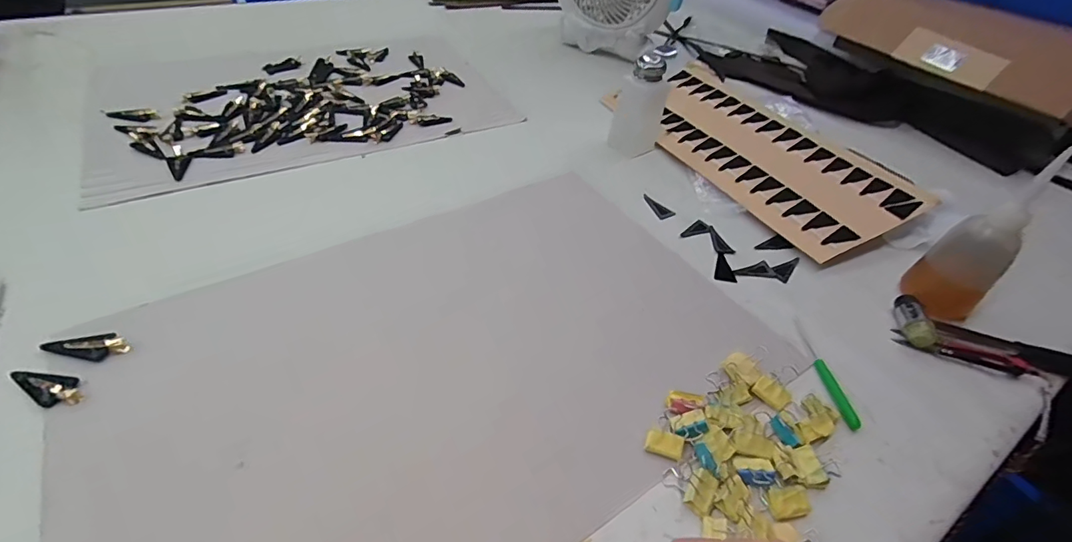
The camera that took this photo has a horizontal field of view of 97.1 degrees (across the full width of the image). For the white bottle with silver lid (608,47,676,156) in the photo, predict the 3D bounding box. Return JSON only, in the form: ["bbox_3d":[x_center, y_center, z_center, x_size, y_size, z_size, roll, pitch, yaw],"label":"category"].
[{"bbox_3d":[0.148,-0.234,0.653,0.070,0.128,0.054,16,45,8],"label":"white bottle with silver lid"}]

